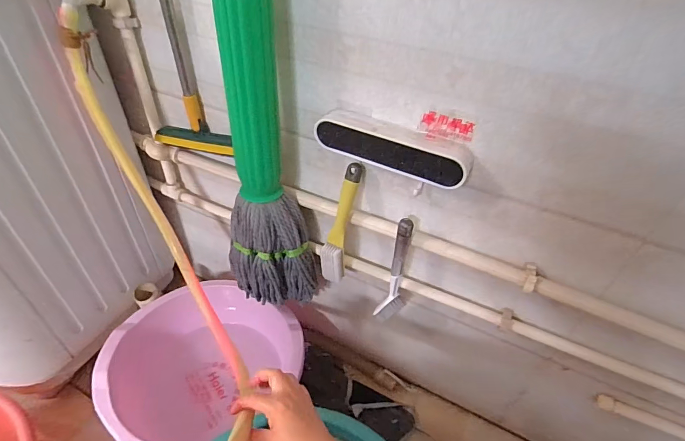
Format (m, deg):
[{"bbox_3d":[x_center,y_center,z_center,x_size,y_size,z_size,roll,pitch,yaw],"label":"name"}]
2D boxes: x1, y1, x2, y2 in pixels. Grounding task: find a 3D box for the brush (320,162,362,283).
[{"bbox_3d":[-0.004,0.013,0.650,0.039,0.228,0.041,20,24,18],"label":"brush"}]

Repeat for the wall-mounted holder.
[{"bbox_3d":[0.068,-0.103,0.548,0.225,0.058,0.038,20,45,17],"label":"wall-mounted holder"}]

